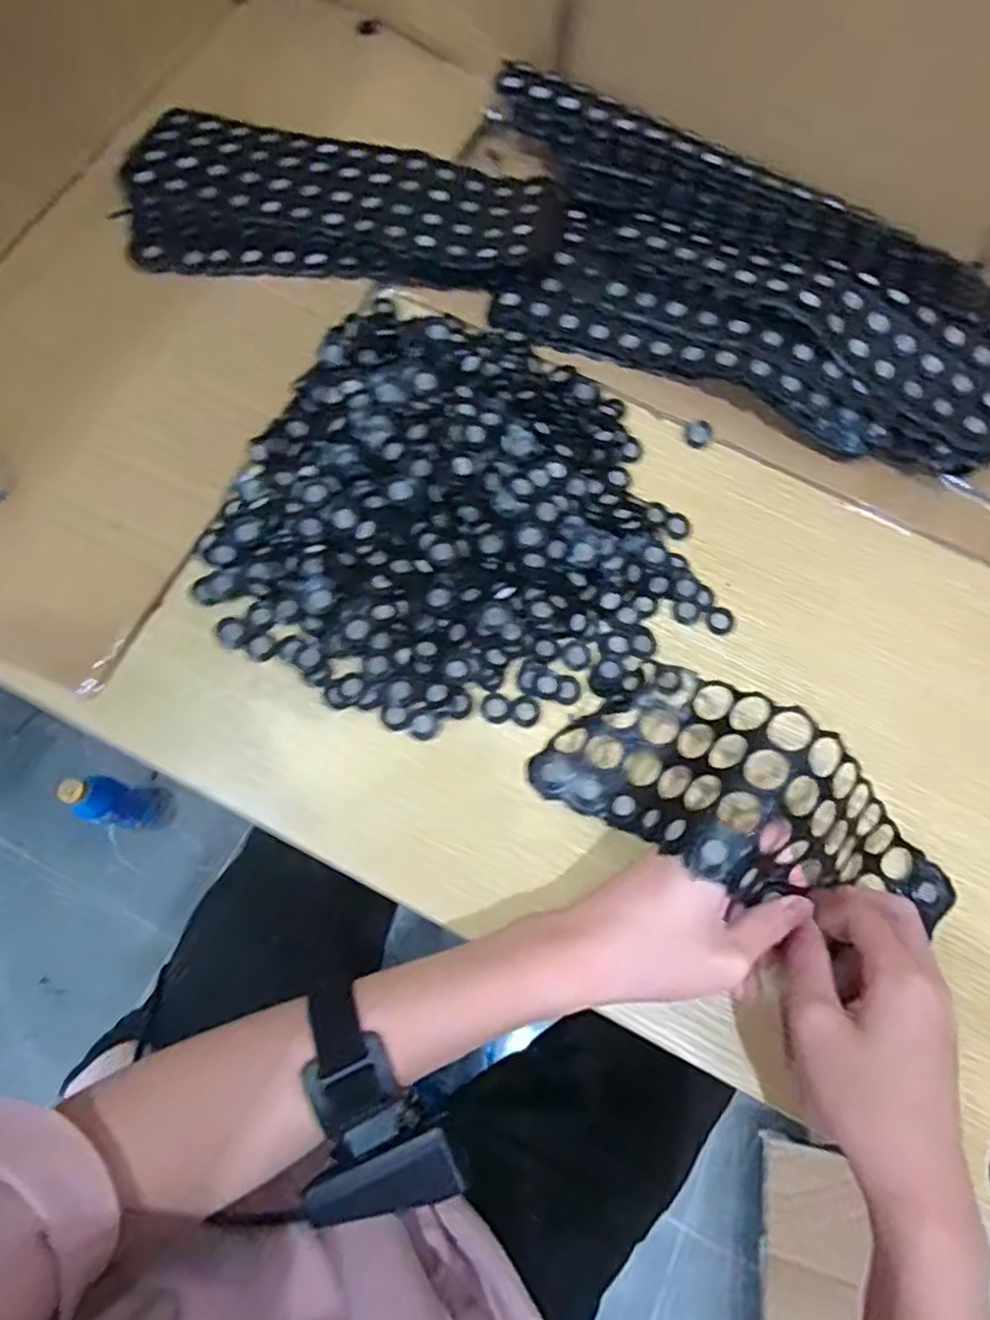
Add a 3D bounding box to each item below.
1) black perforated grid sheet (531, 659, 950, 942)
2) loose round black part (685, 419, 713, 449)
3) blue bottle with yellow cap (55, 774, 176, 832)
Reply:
[{"bbox_3d":[0.143,0.079,0.370,0.239,0.087,0.090,18,73,5],"label":"black perforated grid sheet"},{"bbox_3d":[0.142,-0.158,0.485,0.018,0.016,0.017,2,70,-5],"label":"loose round black part"},{"bbox_3d":[-0.526,0.197,0.971,0.064,0.250,0.063,1,73,-2],"label":"blue bottle with yellow cap"}]

